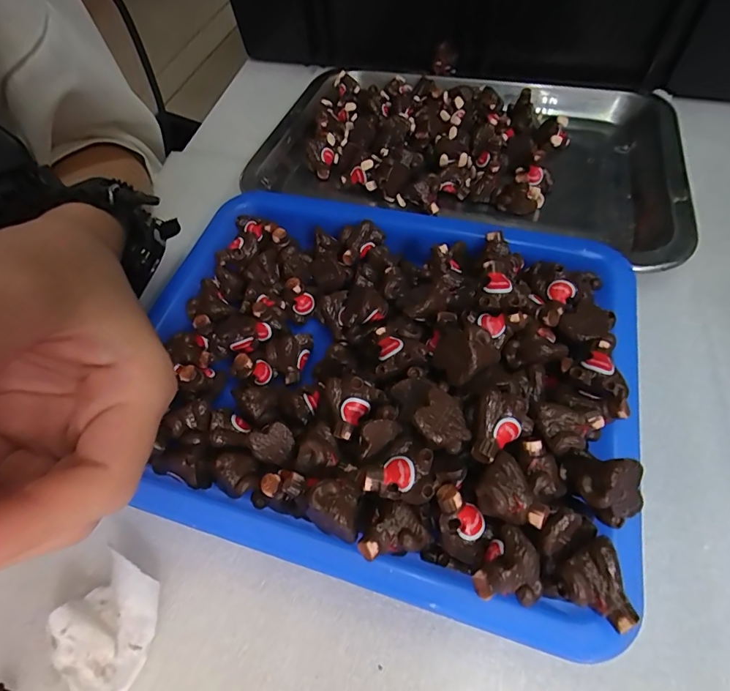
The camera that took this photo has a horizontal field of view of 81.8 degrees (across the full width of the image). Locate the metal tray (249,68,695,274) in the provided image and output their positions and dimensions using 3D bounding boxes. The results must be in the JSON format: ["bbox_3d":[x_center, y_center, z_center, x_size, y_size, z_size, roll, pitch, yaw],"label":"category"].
[{"bbox_3d":[0.065,-0.131,0.271,0.257,0.024,0.174,12,60,12],"label":"metal tray"}]

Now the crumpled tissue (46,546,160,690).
[{"bbox_3d":[-0.094,0.105,0.153,0.033,0.016,0.047,18,61,16],"label":"crumpled tissue"}]

